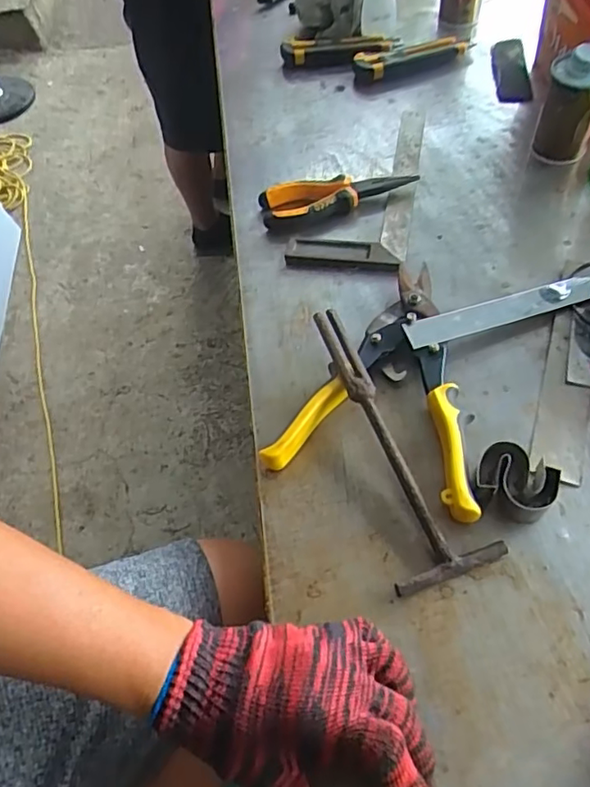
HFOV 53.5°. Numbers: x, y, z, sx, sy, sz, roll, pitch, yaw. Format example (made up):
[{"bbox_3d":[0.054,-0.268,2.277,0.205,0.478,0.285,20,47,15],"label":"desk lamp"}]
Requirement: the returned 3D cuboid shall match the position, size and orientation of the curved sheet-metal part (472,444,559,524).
[{"bbox_3d":[0.153,0.061,0.408,0.051,0.027,0.042,20,61,17],"label":"curved sheet-metal part"}]

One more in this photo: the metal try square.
[{"bbox_3d":[0.071,-0.223,0.614,0.112,0.010,0.252,8,59,10],"label":"metal try square"}]

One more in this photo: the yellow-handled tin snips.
[{"bbox_3d":[0.049,-0.008,0.468,0.147,0.029,0.230,-3,57,3],"label":"yellow-handled tin snips"}]

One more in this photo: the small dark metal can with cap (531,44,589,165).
[{"bbox_3d":[0.270,-0.278,0.577,0.052,0.109,0.043,18,61,16],"label":"small dark metal can with cap"}]

